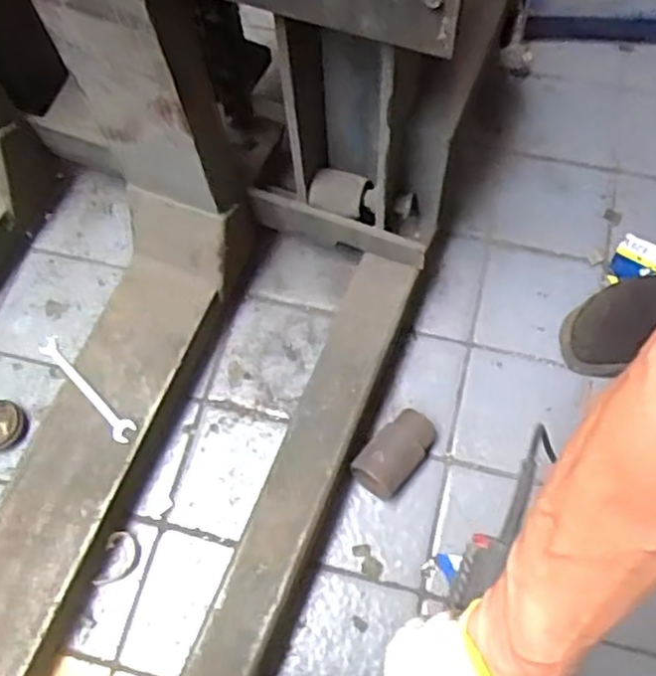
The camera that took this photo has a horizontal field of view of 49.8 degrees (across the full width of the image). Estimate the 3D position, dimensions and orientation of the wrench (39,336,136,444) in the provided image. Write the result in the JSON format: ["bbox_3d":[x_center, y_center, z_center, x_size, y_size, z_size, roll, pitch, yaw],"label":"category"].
[{"bbox_3d":[-0.282,0.054,0.818,0.025,0.007,0.167,-41,71,-15],"label":"wrench"}]

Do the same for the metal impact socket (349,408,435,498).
[{"bbox_3d":[0.081,0.134,0.830,0.058,0.064,0.103,37,73,15],"label":"metal impact socket"}]

